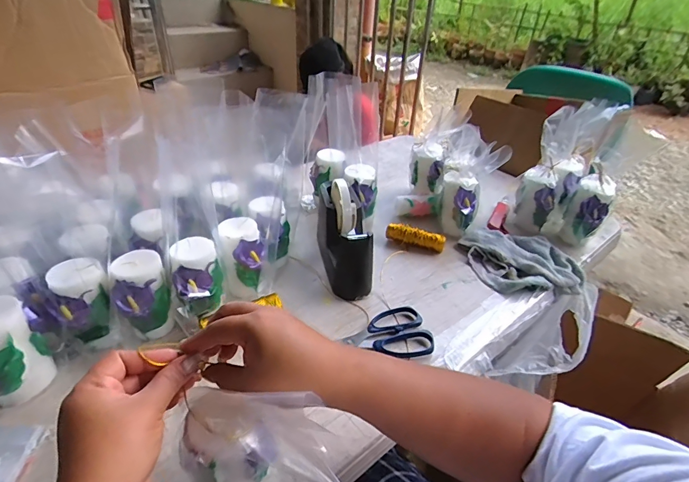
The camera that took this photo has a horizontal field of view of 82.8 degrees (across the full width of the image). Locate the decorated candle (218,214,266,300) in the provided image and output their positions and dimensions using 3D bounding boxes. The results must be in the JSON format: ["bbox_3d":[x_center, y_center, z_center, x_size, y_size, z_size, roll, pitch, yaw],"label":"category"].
[{"bbox_3d":[-0.141,0.028,0.548,0.052,0.112,0.053,-10,39,-18],"label":"decorated candle"}]

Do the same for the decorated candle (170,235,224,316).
[{"bbox_3d":[-0.181,0.045,0.487,0.053,0.086,0.053,-11,39,-19],"label":"decorated candle"}]

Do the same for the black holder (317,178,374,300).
[{"bbox_3d":[-0.002,-0.015,0.596,0.061,0.124,0.177,-4,37,-11],"label":"black holder"}]

